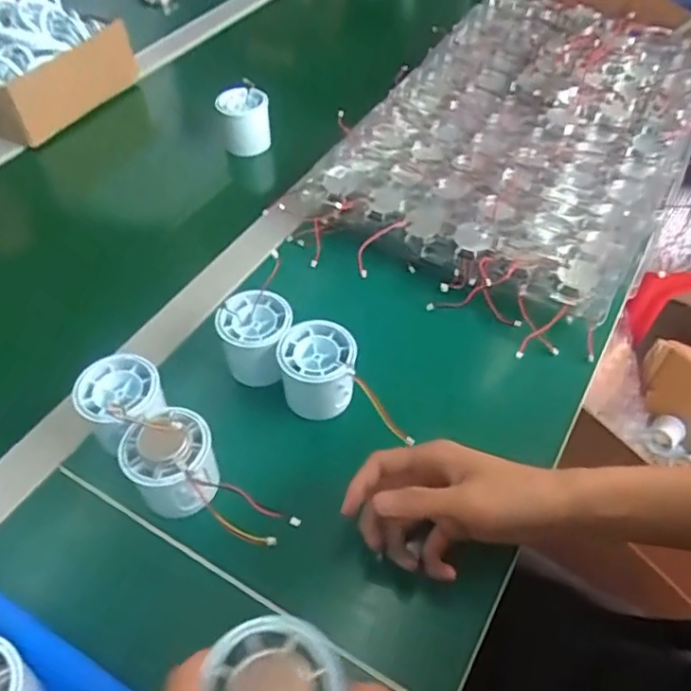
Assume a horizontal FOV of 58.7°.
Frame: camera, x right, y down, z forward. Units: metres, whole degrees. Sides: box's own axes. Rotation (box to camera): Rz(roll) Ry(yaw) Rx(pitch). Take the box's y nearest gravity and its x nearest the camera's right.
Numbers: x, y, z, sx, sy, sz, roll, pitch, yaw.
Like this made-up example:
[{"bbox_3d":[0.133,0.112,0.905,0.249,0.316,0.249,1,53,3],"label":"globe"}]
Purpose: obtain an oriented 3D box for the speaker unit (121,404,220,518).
[{"bbox_3d":[-0.113,0.078,0.402,0.053,0.061,0.058,0,49,0],"label":"speaker unit"}]

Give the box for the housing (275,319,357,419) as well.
[{"bbox_3d":[-0.020,0.020,0.454,0.056,0.052,0.058,5,49,4],"label":"housing"}]

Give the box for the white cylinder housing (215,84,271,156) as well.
[{"bbox_3d":[-0.111,-0.250,0.679,0.054,0.060,0.052,-7,50,-6],"label":"white cylinder housing"}]

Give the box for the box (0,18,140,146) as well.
[{"bbox_3d":[-0.381,-0.322,0.734,0.169,0.078,0.199,25,53,19],"label":"box"}]

